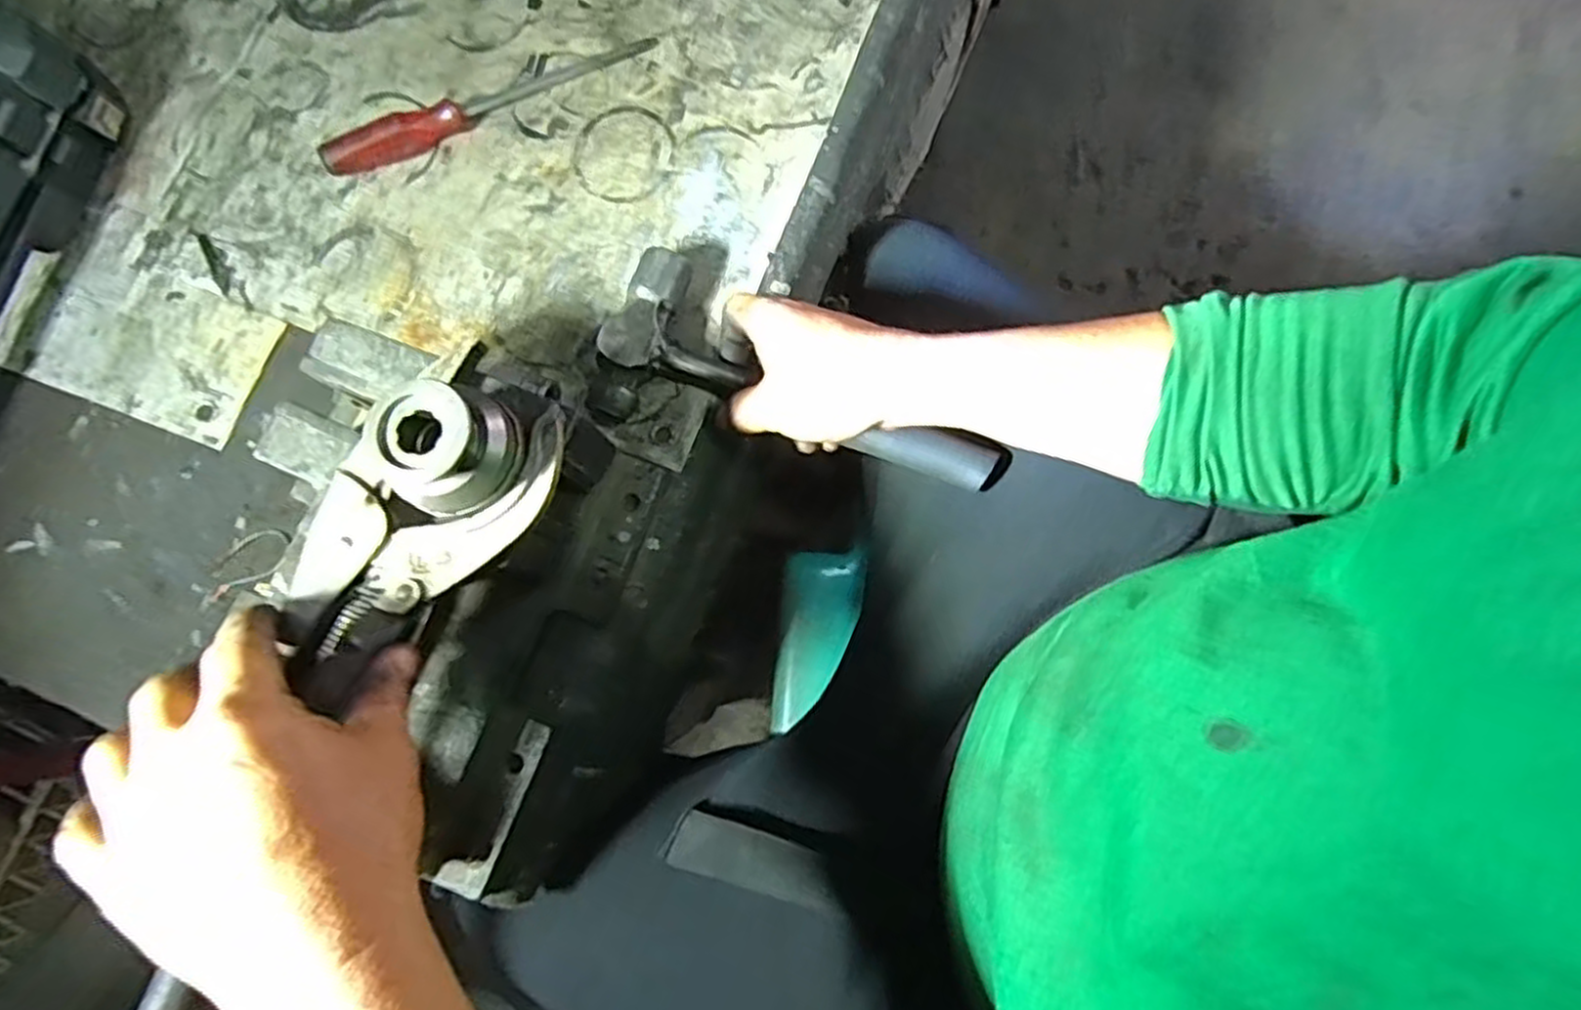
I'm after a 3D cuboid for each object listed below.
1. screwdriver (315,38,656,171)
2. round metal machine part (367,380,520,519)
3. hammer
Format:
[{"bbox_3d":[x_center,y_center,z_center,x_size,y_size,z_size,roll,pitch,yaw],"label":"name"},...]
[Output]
[{"bbox_3d":[-0.198,-0.268,0.505,0.225,0.023,0.019,-27,79,-4],"label":"screwdriver"},{"bbox_3d":[-0.151,-0.028,0.338,0.053,0.038,0.054,-21,79,-3],"label":"round metal machine part"},{"bbox_3d":[0.008,-0.061,0.464,0.250,0.031,0.102,22,80,0],"label":"hammer"}]

